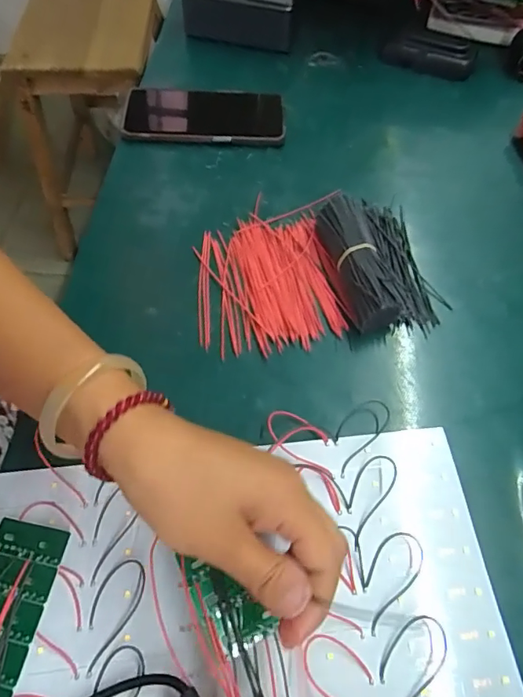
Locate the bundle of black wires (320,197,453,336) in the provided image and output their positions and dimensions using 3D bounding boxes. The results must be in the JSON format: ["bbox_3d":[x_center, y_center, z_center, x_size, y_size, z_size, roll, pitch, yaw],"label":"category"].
[{"bbox_3d":[0.101,-0.077,0.399,0.088,0.037,0.134,-14,63,-10],"label":"bundle of black wires"}]

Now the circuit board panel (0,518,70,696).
[{"bbox_3d":[-0.147,0.154,0.274,0.042,0.010,0.099,10,62,4],"label":"circuit board panel"}]

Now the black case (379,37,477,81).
[{"bbox_3d":[0.193,-0.341,0.555,0.106,0.027,0.045,22,63,10],"label":"black case"}]

